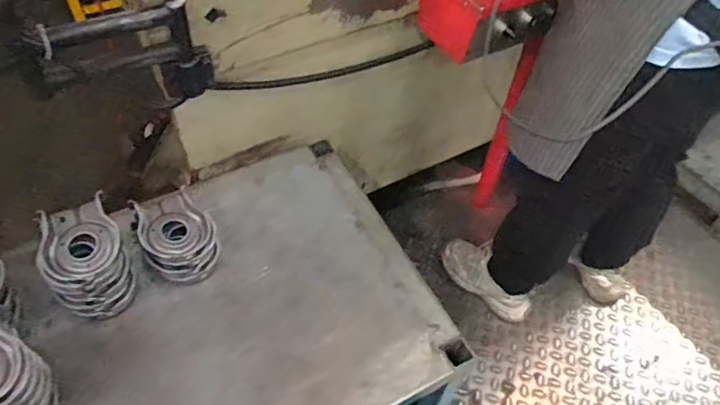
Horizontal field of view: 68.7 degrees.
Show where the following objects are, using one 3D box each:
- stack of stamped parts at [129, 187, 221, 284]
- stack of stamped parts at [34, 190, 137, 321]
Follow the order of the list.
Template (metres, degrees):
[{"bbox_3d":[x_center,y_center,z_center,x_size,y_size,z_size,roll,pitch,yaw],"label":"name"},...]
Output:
[{"bbox_3d":[-0.291,0.052,0.841,0.110,0.078,0.135,-27,59,-22],"label":"stack of stamped parts"},{"bbox_3d":[-0.408,0.086,0.788,0.114,0.100,0.144,-24,58,-21],"label":"stack of stamped parts"}]

